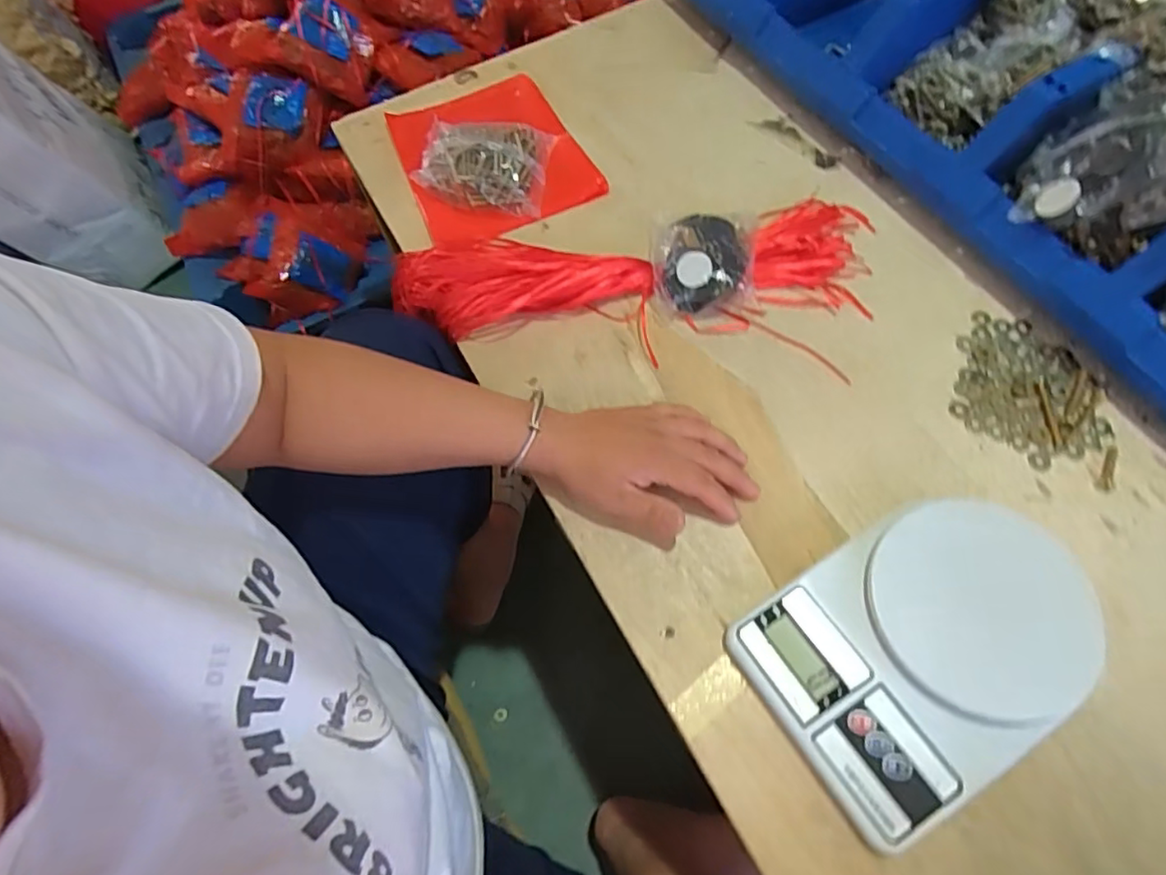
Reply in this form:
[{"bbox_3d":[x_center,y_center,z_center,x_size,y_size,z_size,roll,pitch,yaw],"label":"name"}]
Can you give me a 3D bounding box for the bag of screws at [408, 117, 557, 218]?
[{"bbox_3d":[-0.099,-0.276,0.635,0.124,0.037,0.107,4,64,6],"label":"bag of screws"}]

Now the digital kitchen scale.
[{"bbox_3d":[0.220,0.132,0.407,0.212,0.042,0.151,-31,66,-11],"label":"digital kitchen scale"}]

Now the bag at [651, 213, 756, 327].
[{"bbox_3d":[0.110,-0.159,0.568,0.093,0.042,0.119,2,64,5],"label":"bag"}]

